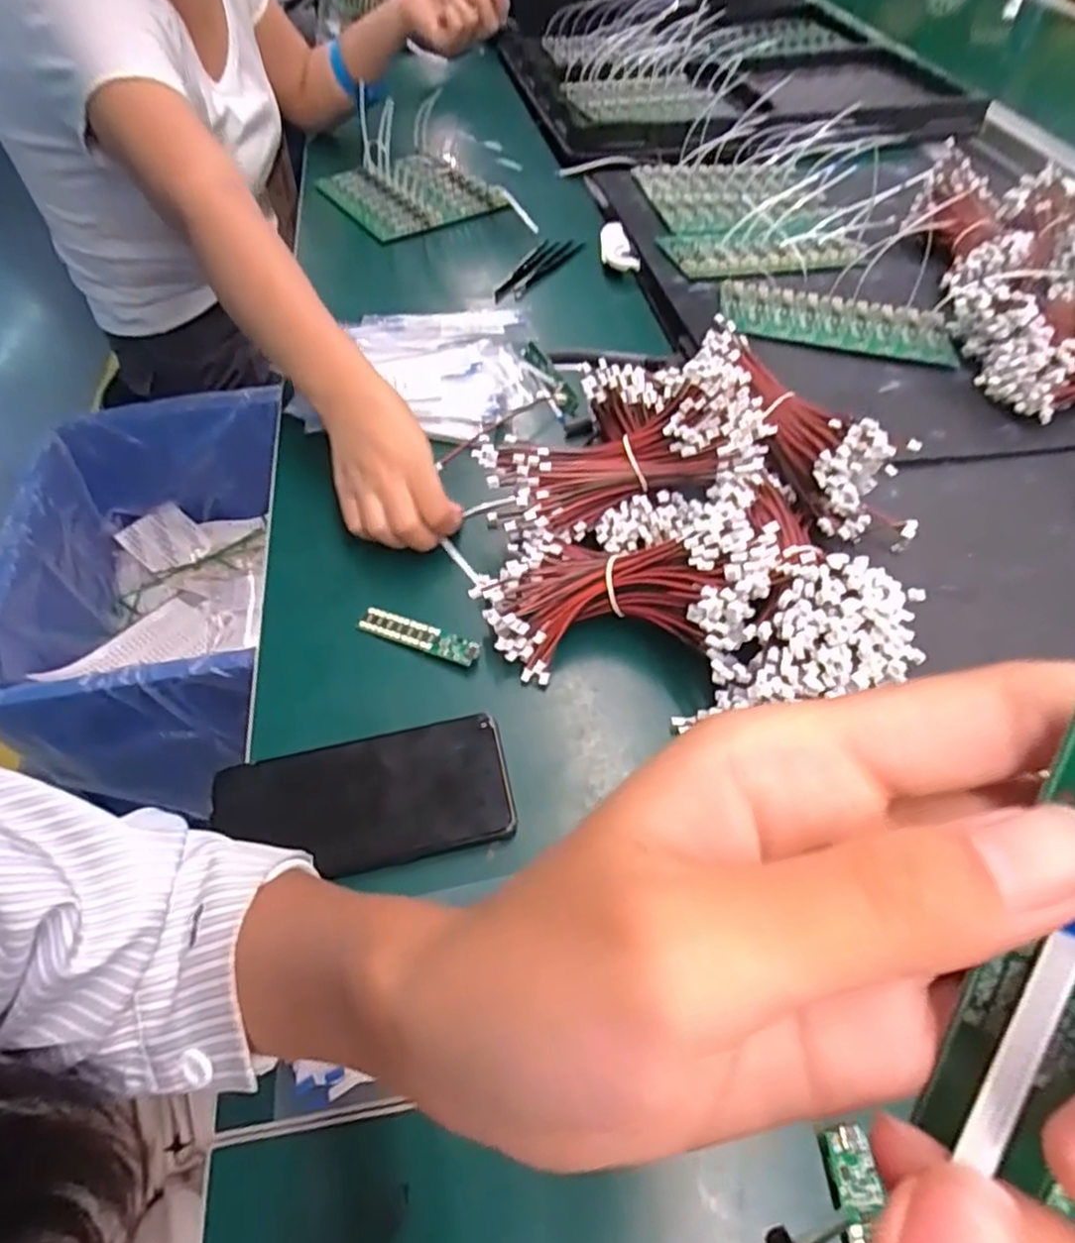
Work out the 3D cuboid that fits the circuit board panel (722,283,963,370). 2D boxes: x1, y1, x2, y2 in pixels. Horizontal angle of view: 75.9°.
[{"bbox_3d":[0.260,-0.261,0.599,0.196,0.007,0.084,7,57,-1],"label":"circuit board panel"}]

